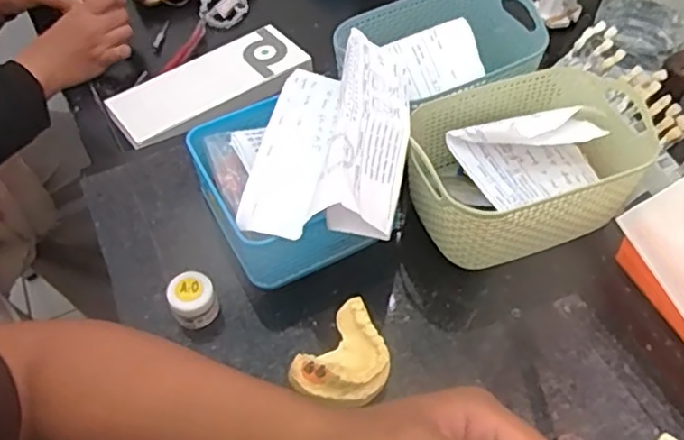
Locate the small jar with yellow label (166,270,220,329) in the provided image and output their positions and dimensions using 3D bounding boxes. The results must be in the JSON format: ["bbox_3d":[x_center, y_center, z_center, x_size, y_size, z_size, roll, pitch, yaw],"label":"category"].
[{"bbox_3d":[-0.107,0.058,0.444,0.032,0.031,0.029,-20,54,-13],"label":"small jar with yellow label"}]

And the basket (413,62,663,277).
[{"bbox_3d":[0.149,-0.043,0.481,0.198,0.085,0.122,-18,54,-12],"label":"basket"}]

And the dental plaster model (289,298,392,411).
[{"bbox_3d":[0.006,0.098,0.413,0.056,0.027,0.073,32,59,24],"label":"dental plaster model"}]

